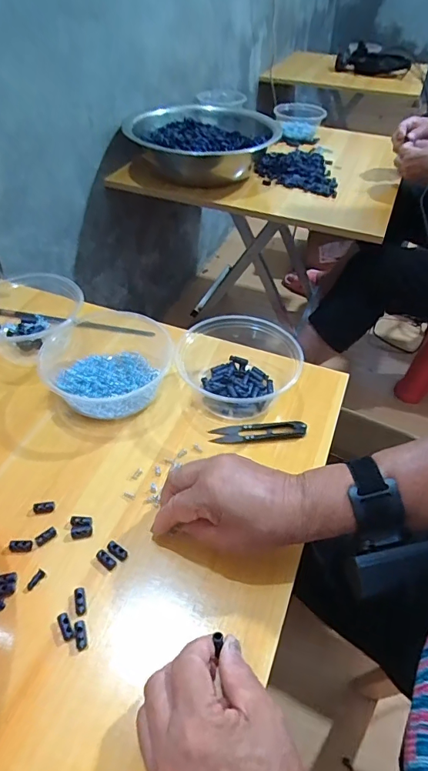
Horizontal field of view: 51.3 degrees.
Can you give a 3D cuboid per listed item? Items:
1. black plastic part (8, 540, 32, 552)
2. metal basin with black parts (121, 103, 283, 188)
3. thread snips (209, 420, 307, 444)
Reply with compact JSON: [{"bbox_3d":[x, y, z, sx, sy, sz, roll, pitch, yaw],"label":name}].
[{"bbox_3d":[-0.168,0.139,0.386,0.019,0.004,0.010,-3,46,-5],"label":"black plastic part"},{"bbox_3d":[-0.022,-0.510,0.951,0.283,0.092,0.276,1,46,-1],"label":"metal basin with black parts"},{"bbox_3d":[0.048,0.049,0.476,0.101,0.006,0.021,-2,46,-4],"label":"thread snips"}]

